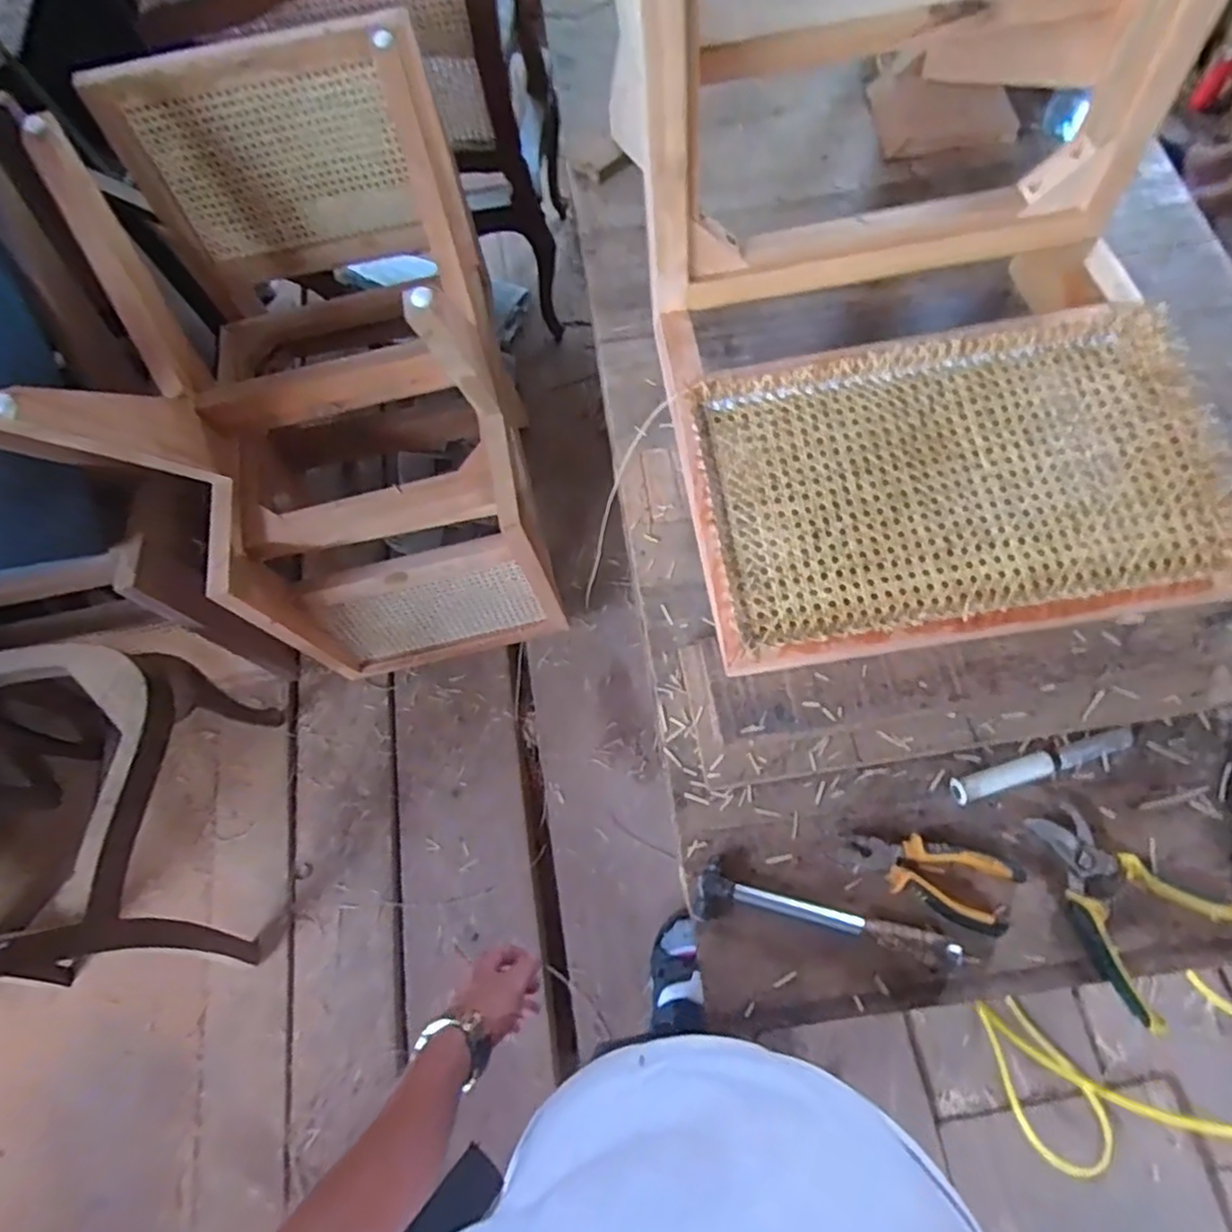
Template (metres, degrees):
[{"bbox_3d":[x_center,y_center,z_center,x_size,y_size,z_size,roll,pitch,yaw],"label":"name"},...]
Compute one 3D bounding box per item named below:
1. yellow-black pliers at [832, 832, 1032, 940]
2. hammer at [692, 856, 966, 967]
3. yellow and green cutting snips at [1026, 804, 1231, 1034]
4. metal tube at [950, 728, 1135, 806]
[{"bbox_3d":[0.293,0.241,0.658,0.161,0.022,0.065,18,73,12],"label":"yellow-black pliers"},{"bbox_3d":[0.193,0.287,0.651,0.241,0.041,0.054,14,72,10],"label":"hammer"},{"bbox_3d":[0.455,0.253,0.635,0.133,0.020,0.167,-40,71,-9],"label":"yellow and green cutting snips"},{"bbox_3d":[0.418,0.144,0.682,0.185,0.017,0.026,-18,69,-1],"label":"metal tube"}]

